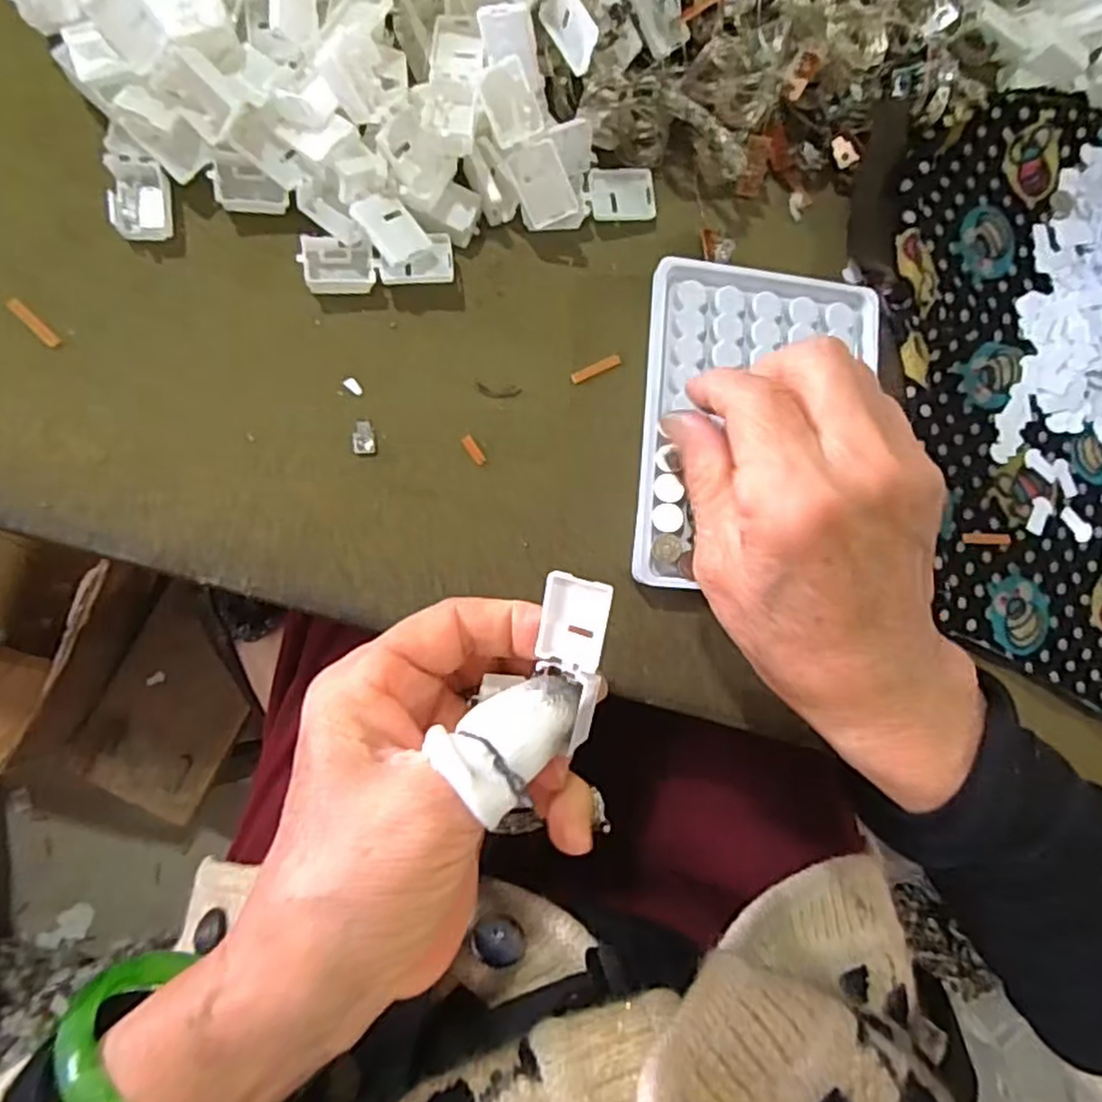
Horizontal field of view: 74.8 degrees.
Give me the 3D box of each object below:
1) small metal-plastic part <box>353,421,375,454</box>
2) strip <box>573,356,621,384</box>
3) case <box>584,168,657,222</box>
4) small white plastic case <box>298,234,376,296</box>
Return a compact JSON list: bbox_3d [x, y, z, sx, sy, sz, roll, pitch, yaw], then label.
[{"bbox_3d":[-0.071,-0.044,0.274,0.008,0.004,0.013,-1,86,-9],"label":"small metal-plastic part"},{"bbox_3d":[0.018,-0.074,0.290,0.021,0.004,0.004,-26,90,-10],"label":"strip"},{"bbox_3d":[0.028,-0.147,0.297,0.030,0.007,0.022,-10,88,-10],"label":"case"},{"bbox_3d":[-0.080,-0.108,0.272,0.025,0.014,0.017,-5,87,-9],"label":"small white plastic case"}]

